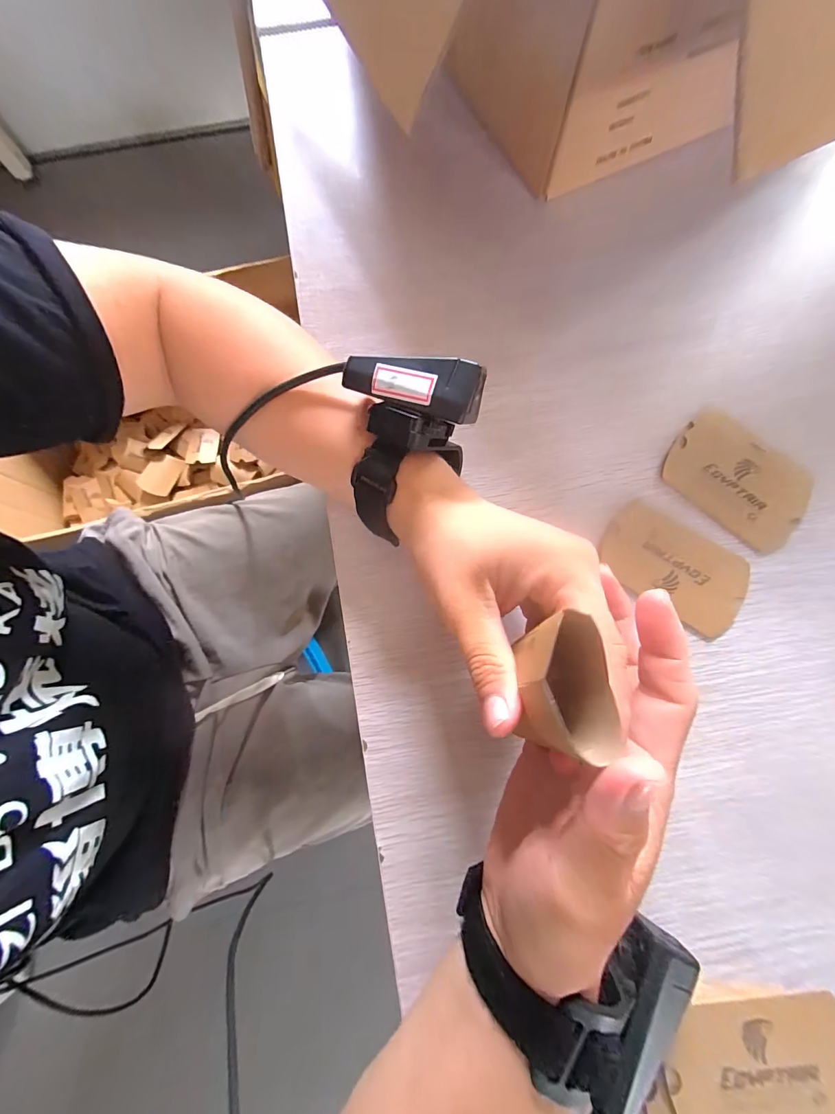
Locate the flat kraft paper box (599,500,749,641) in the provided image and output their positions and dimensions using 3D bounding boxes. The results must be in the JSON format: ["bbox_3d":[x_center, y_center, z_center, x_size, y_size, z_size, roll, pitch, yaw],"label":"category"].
[{"bbox_3d":[0.174,0.006,0.271,0.094,0.004,0.062,34,81,8],"label":"flat kraft paper box"}]

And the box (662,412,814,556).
[{"bbox_3d":[0.226,-0.055,0.283,0.095,0.004,0.071,38,81,8],"label":"box"}]

